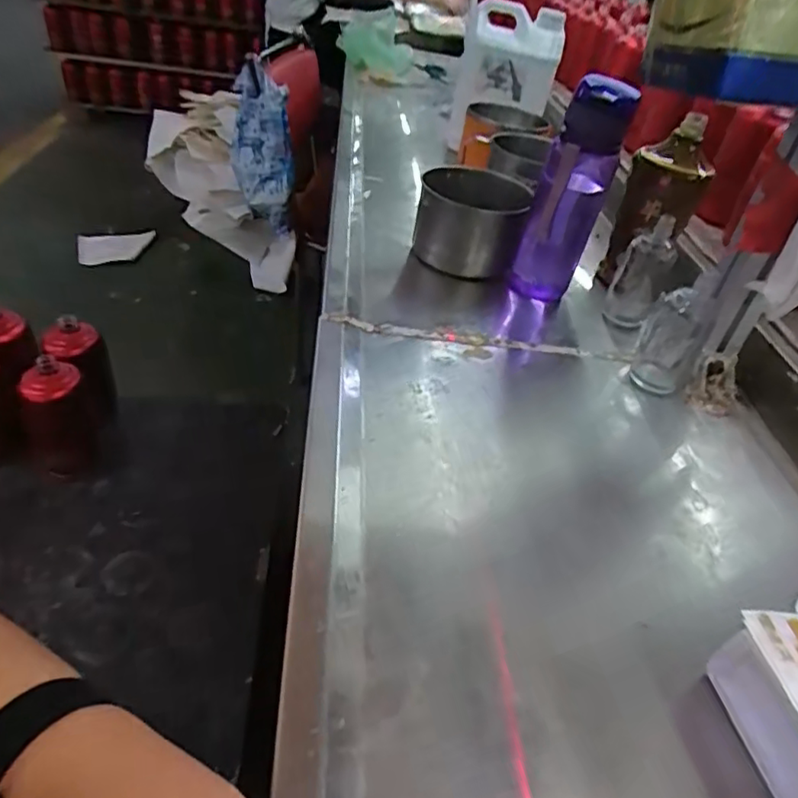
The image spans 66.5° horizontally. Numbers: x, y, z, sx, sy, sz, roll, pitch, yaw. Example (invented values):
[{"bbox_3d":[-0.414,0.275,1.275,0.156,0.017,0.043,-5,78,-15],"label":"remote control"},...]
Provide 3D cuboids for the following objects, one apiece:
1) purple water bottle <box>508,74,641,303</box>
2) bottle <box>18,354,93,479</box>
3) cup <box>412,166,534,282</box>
[{"bbox_3d":[0.186,-0.224,0.669,0.077,0.226,0.075,18,40,11],"label":"purple water bottle"},{"bbox_3d":[-0.493,0.031,0.877,0.089,0.170,0.071,-17,46,-29],"label":"bottle"},{"bbox_3d":[0.086,-0.218,0.757,0.130,0.091,0.130,7,39,-3],"label":"cup"}]

